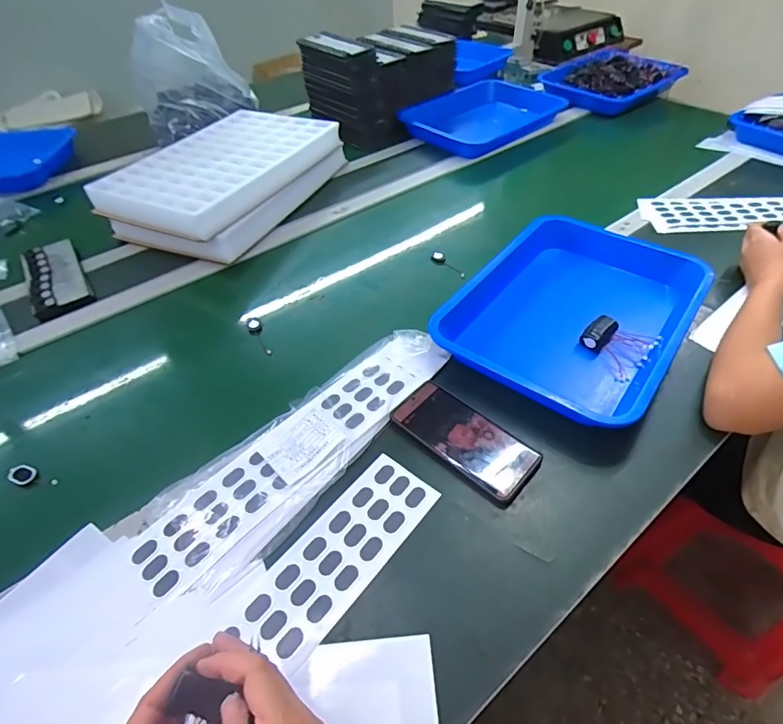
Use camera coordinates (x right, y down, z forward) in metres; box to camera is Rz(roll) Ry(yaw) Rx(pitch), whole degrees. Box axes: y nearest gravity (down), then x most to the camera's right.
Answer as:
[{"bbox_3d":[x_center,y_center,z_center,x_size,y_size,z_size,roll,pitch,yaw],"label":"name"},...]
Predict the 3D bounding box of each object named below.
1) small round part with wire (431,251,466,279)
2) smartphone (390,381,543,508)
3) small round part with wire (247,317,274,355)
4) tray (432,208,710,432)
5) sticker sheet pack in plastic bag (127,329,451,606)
[{"bbox_3d":[0.091,-0.160,0.767,0.026,0.009,0.082,-24,50,-19],"label":"small round part with wire"},{"bbox_3d":[0.081,0.085,0.521,0.162,0.010,0.074,34,57,29],"label":"smartphone"},{"bbox_3d":[-0.191,-0.037,0.663,0.020,0.014,0.076,-19,49,-15],"label":"small round part with wire"},{"bbox_3d":[0.253,-0.082,0.631,0.268,0.039,0.359,28,54,26],"label":"tray"},{"bbox_3d":[-0.088,0.086,0.519,0.109,0.018,0.404,36,58,26],"label":"sticker sheet pack in plastic bag"}]

